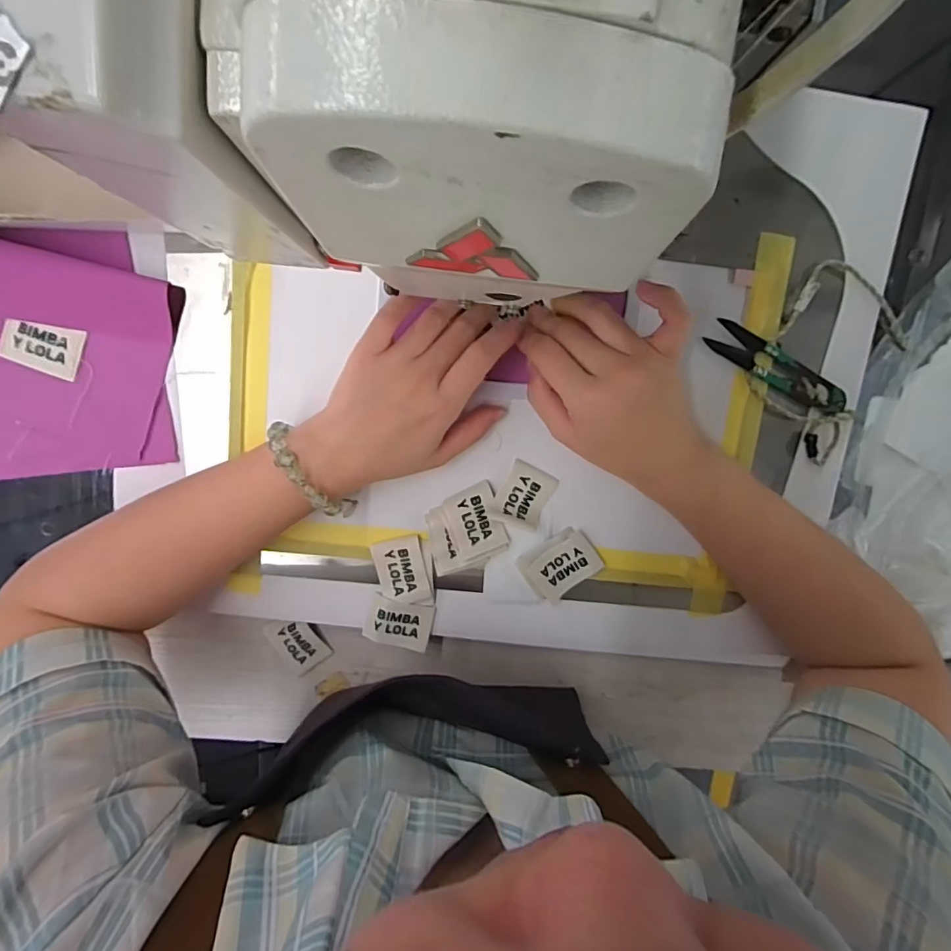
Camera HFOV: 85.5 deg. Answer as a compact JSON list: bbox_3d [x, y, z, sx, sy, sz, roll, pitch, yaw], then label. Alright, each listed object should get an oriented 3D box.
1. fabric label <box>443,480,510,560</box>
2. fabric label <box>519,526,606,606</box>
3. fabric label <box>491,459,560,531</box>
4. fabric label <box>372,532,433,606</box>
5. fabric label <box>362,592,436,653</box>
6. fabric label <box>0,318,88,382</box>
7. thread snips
[{"bbox_3d":[0.000,0.032,0.359,0.036,0.008,0.046,-21,102,-11],"label":"fabric label"},{"bbox_3d":[0.061,0.062,0.366,0.050,0.004,0.041,-39,97,1],"label":"fabric label"},{"bbox_3d":[0.035,0.015,0.355,0.032,0.010,0.041,27,97,-6],"label":"fabric label"},{"bbox_3d":[-0.051,0.070,0.365,0.034,0.004,0.049,-12,99,-1],"label":"fabric label"},{"bbox_3d":[-0.055,0.107,0.369,0.047,0.004,0.034,13,98,-5],"label":"fabric label"},{"bbox_3d":[-0.280,-0.083,0.331,0.047,0.004,0.032,17,98,-5],"label":"fabric label"},{"bbox_3d":[0.205,-0.073,0.349,0.102,0.008,0.024,28,97,-7],"label":"thread snips"}]

